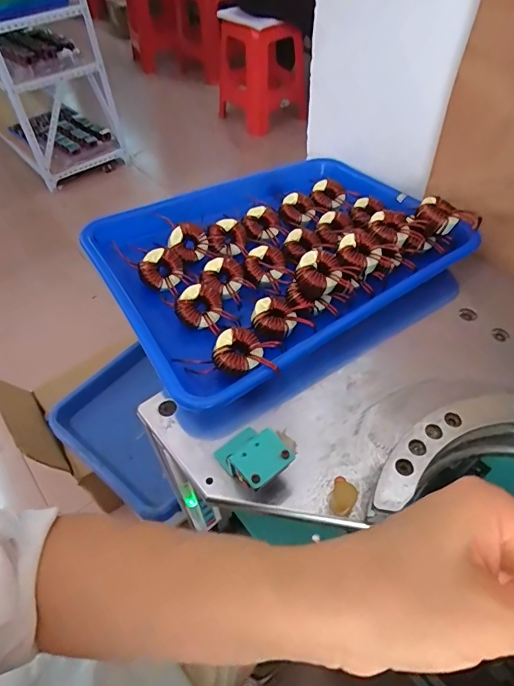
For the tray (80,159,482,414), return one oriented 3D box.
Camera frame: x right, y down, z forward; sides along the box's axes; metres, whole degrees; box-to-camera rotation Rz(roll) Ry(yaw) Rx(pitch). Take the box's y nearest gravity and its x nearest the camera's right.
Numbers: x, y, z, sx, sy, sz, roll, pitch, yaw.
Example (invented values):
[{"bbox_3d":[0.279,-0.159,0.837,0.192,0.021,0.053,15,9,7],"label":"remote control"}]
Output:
[{"bbox_3d":[0.023,-0.098,0.436,0.330,0.047,0.248,-29,55,-20],"label":"tray"}]

